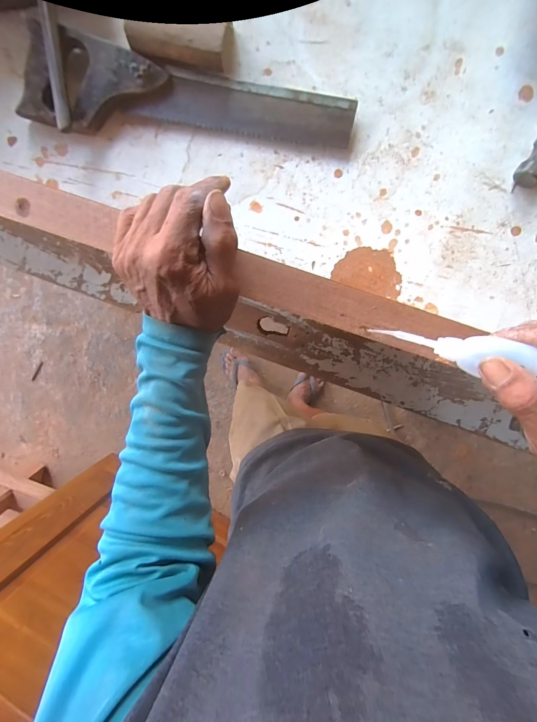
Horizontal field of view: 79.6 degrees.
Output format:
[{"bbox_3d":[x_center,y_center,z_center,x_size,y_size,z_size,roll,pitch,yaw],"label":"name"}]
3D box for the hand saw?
[{"bbox_3d":[-0.082,-0.275,0.342,0.342,0.028,0.081,9,99,1],"label":"hand saw"}]

